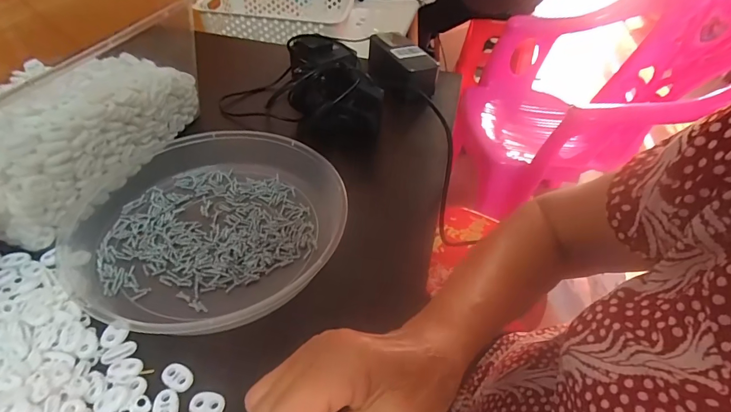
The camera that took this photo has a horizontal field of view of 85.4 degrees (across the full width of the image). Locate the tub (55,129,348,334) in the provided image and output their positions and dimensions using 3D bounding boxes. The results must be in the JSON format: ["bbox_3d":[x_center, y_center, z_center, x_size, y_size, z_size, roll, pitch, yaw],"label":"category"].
[{"bbox_3d":[-0.146,0.008,0.367,0.242,0.043,0.226,3,44,-3],"label":"tub"}]

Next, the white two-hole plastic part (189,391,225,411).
[{"bbox_3d":[-0.106,0.133,0.266,0.022,0.004,0.016,8,44,3],"label":"white two-hole plastic part"}]

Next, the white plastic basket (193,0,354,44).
[{"bbox_3d":[-0.193,-0.407,0.851,0.321,0.073,0.226,4,44,-2],"label":"white plastic basket"}]

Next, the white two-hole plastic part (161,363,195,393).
[{"bbox_3d":[-0.132,0.118,0.276,0.023,0.004,0.015,22,46,16],"label":"white two-hole plastic part"}]

